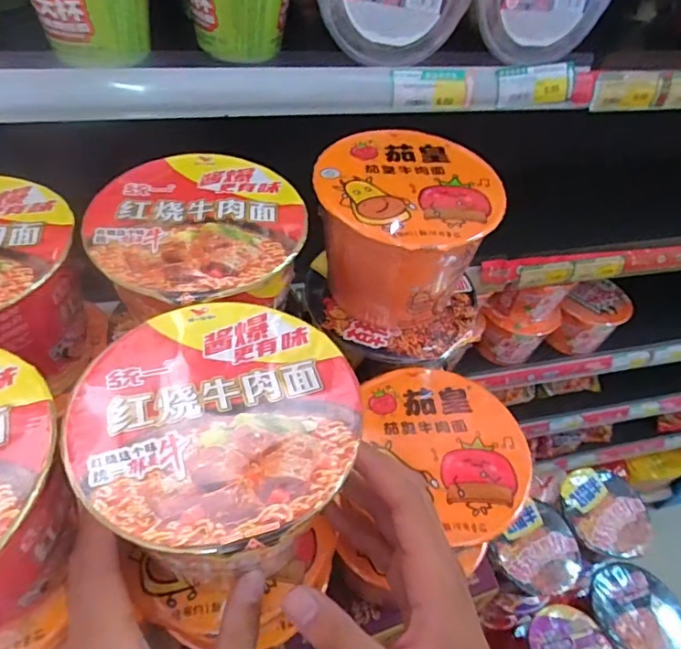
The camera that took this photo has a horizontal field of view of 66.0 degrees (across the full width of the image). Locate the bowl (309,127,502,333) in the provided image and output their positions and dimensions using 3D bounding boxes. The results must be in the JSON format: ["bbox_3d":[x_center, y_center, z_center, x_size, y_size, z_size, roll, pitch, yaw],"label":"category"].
[{"bbox_3d":[0.046,-0.068,0.409,0.124,0.104,0.125,3,47,-3],"label":"bowl"}]

